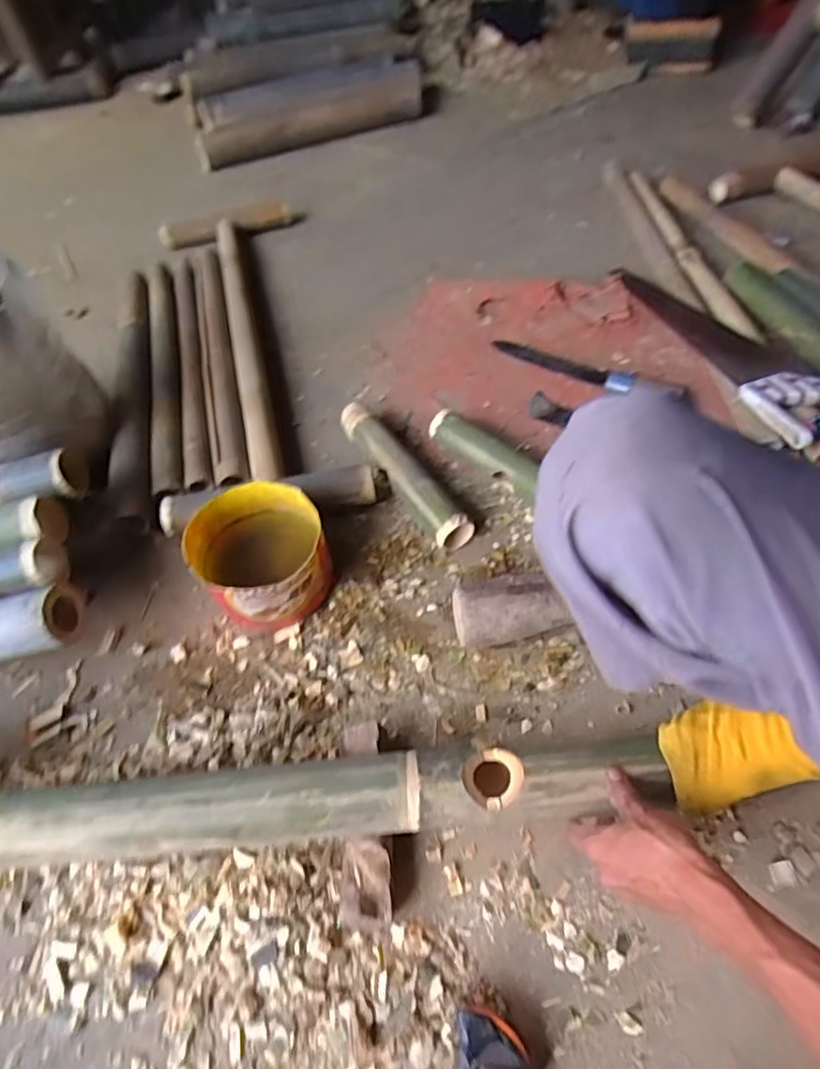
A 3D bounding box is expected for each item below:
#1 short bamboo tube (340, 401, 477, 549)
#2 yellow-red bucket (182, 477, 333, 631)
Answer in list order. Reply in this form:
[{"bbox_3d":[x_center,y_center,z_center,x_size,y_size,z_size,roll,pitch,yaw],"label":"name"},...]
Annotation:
[{"bbox_3d":[-0.013,-0.087,0.820,0.053,0.060,0.274,-30,57,-17],"label":"short bamboo tube"},{"bbox_3d":[-0.175,0.024,0.715,0.146,0.099,0.151,-2,54,3],"label":"yellow-red bucket"}]

